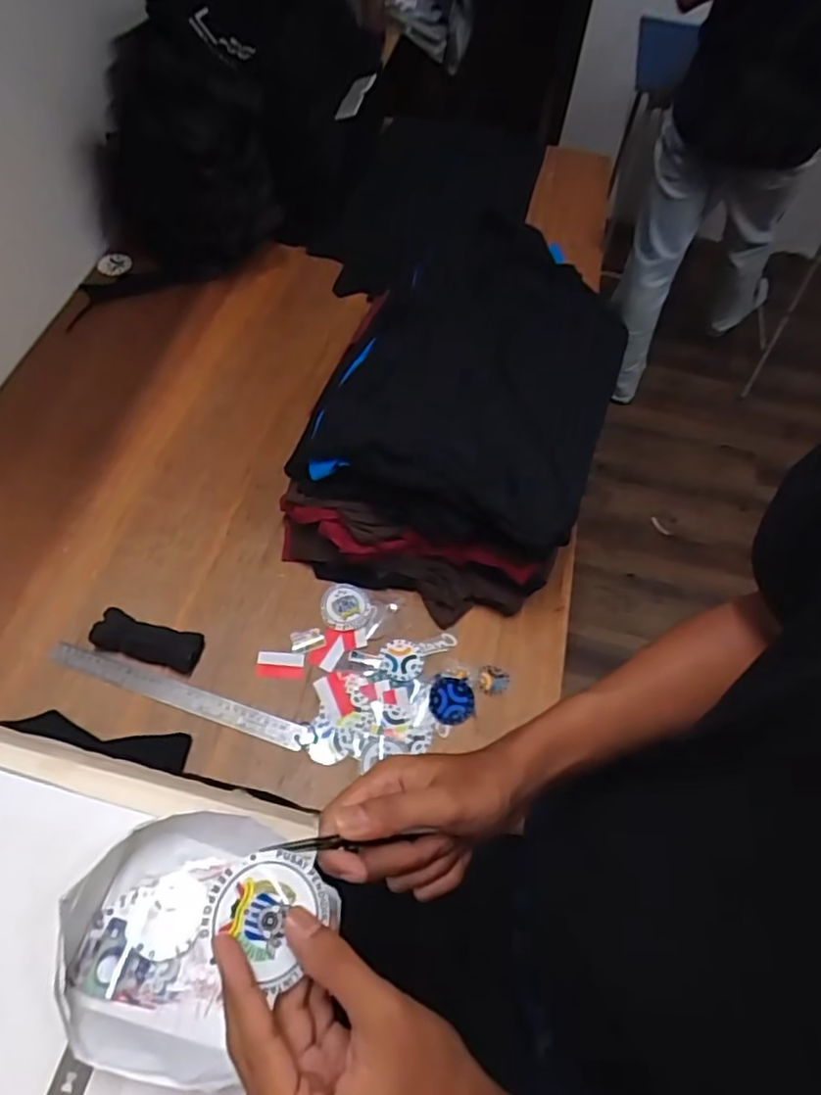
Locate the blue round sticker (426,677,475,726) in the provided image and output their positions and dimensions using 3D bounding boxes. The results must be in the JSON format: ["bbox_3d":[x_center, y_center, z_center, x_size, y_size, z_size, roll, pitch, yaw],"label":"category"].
[{"bbox_3d":[0.049,0.184,0.760,0.055,0.006,0.053,5,78,-5],"label":"blue round sticker"}]

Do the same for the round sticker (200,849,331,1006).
[{"bbox_3d":[-0.072,0.184,0.324,0.058,0.004,0.058,14,60,-25],"label":"round sticker"}]

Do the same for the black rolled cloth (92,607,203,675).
[{"bbox_3d":[-0.314,0.111,0.763,0.124,0.031,0.047,14,58,4],"label":"black rolled cloth"}]

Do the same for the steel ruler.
[{"bbox_3d":[-0.278,0.171,0.748,0.316,0.009,0.027,18,59,6],"label":"steel ruler"}]

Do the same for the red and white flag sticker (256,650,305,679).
[{"bbox_3d":[-0.160,0.144,0.778,0.057,0.004,0.030,3,74,2],"label":"red and white flag sticker"}]

